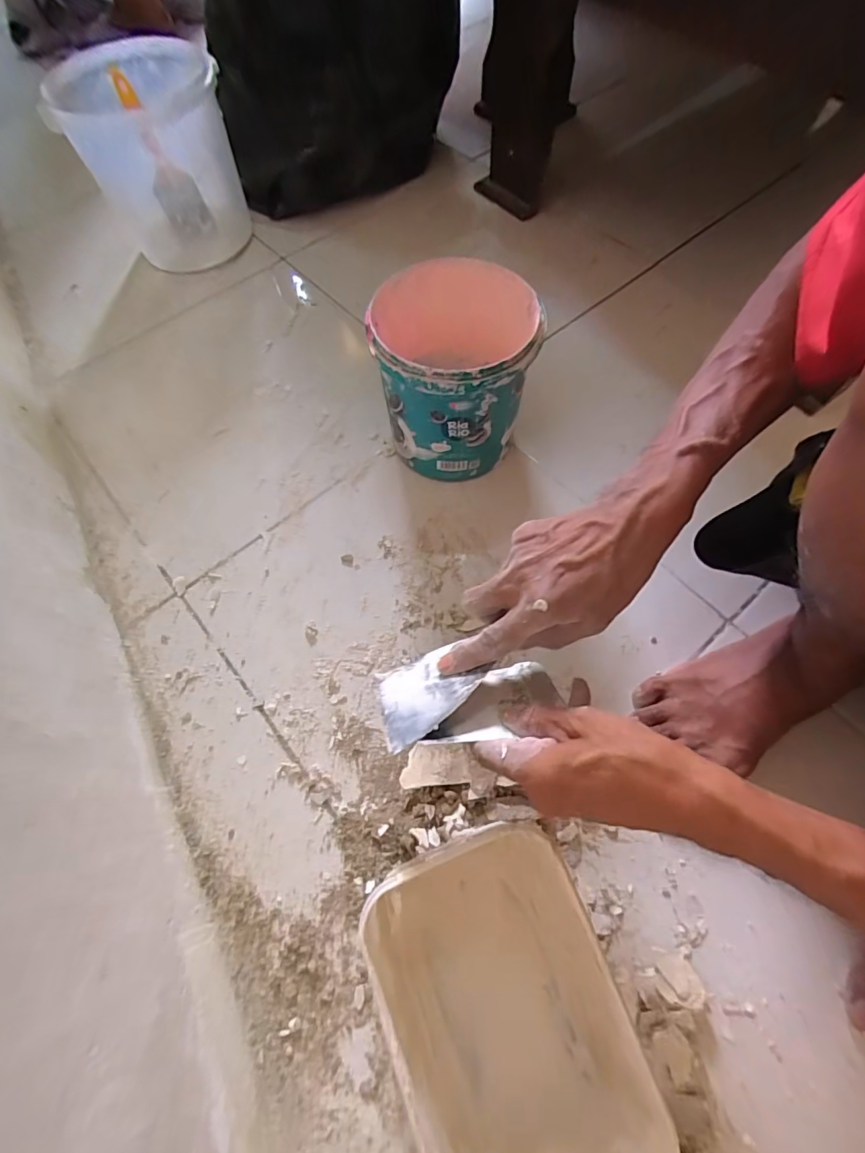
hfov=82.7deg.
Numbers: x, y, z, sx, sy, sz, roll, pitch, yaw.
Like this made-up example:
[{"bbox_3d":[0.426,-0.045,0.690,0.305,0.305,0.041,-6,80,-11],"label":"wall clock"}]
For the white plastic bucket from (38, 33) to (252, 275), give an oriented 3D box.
[{"bbox_3d":[-0.381,-0.588,0.702,0.194,0.181,0.195,-12,65,-4],"label":"white plastic bucket"}]

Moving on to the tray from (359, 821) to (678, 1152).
[{"bbox_3d":[0.049,0.278,0.324,0.149,0.099,0.188,-27,67,-11],"label":"tray"}]

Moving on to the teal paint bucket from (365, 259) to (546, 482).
[{"bbox_3d":[0.022,-0.195,0.508,0.151,0.163,0.138,-1,64,1],"label":"teal paint bucket"}]

